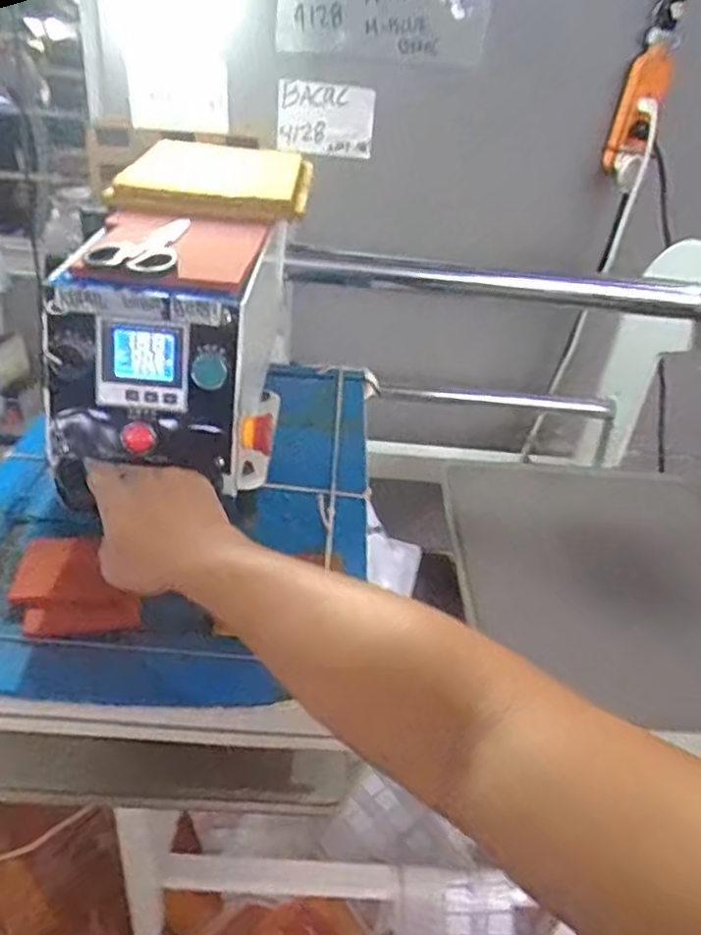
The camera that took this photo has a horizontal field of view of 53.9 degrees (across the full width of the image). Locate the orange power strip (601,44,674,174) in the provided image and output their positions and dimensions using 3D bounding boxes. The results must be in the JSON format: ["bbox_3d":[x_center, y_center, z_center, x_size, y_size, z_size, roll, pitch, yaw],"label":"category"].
[{"bbox_3d":[0.431,-0.538,1.046,0.026,0.162,0.090,-7,36,-20],"label":"orange power strip"}]

